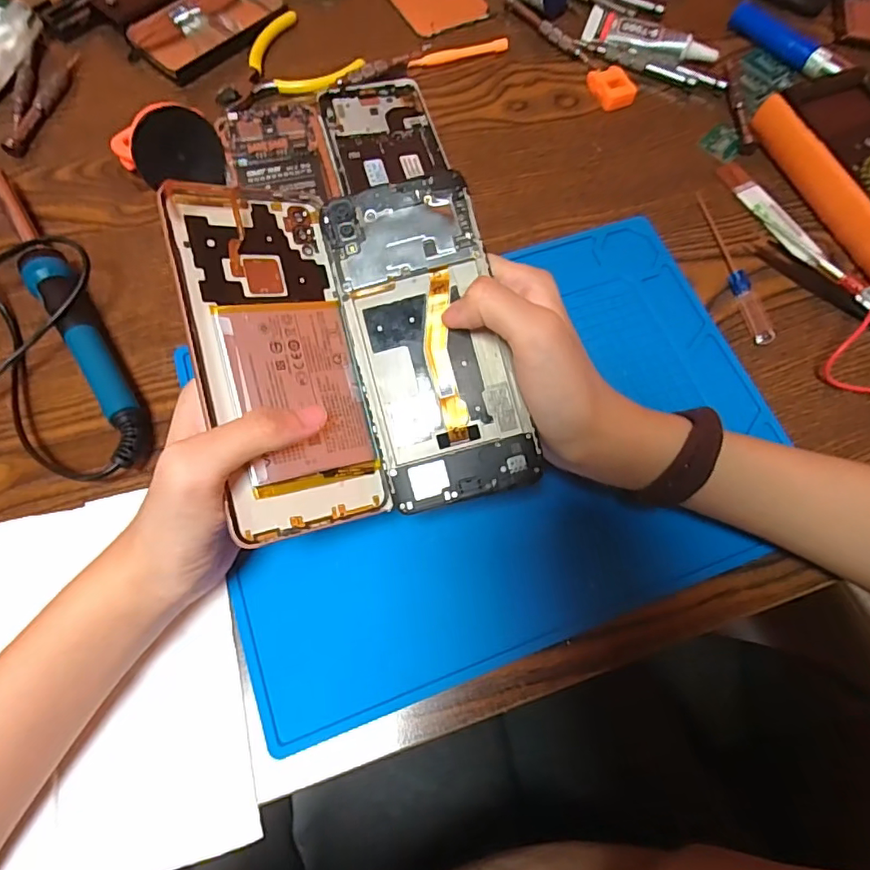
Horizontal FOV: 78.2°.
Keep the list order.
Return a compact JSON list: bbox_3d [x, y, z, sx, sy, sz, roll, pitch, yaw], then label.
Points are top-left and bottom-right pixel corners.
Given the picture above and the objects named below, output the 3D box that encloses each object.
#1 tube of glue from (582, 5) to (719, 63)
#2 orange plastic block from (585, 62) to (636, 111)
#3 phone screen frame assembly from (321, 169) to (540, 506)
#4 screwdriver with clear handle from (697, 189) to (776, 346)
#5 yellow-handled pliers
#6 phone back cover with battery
[{"bbox_3d":[0.172,-0.316,0.427,0.103,0.014,0.029,26,70,7],"label":"tube of glue"},{"bbox_3d":[0.135,-0.267,0.410,0.028,0.012,0.039,-18,71,-9],"label":"orange plastic block"},{"bbox_3d":[-0.003,-0.044,0.248,0.068,0.006,0.148,-14,87,0],"label":"phone screen frame assembly"},{"bbox_3d":[0.198,-0.115,0.356,0.012,0.010,0.124,-7,70,-5],"label":"screwdriver with clear handle"},{"bbox_3d":[-0.117,-0.284,0.406,0.104,0.011,0.088,-31,74,-13],"label":"yellow-handled pliers"},{"bbox_3d":[-0.067,-0.034,0.234,0.069,0.007,0.152,-12,85,-33],"label":"phone back cover with battery"}]

